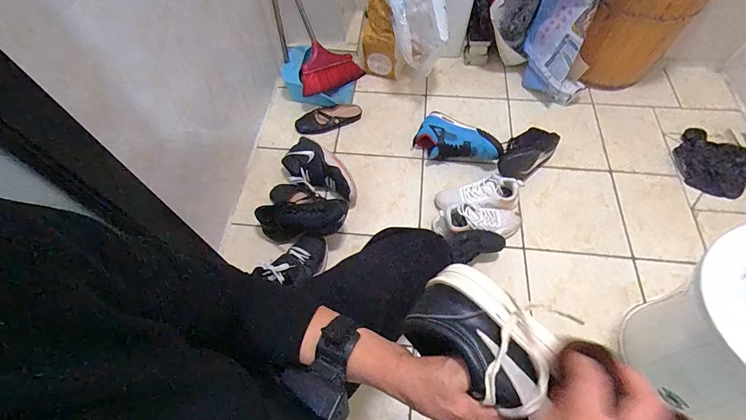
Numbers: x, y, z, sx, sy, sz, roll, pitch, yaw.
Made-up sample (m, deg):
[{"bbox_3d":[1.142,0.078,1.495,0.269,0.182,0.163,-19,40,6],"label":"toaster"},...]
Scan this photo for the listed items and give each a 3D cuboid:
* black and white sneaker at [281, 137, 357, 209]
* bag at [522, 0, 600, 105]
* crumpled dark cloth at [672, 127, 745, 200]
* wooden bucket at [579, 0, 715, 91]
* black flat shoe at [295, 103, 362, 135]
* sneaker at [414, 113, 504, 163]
[{"bbox_3d":[-0.164,-0.118,1.120,0.291,0.106,0.144,35,68,20],"label":"black and white sneaker"},{"bbox_3d":[0.628,-0.573,1.180,0.142,0.378,0.260,-16,61,-6],"label":"bag"},{"bbox_3d":[1.069,-0.151,1.119,0.202,0.036,0.206,31,66,19],"label":"crumpled dark cloth"},{"bbox_3d":[0.857,-0.653,1.166,0.330,0.393,0.349,-1,60,2],"label":"wooden bucket"},{"bbox_3d":[-0.160,-0.334,1.282,0.240,0.045,0.092,-16,61,-6],"label":"black flat shoe"},{"bbox_3d":[0.275,-0.213,1.163,0.270,0.092,0.137,27,65,17],"label":"sneaker"}]

